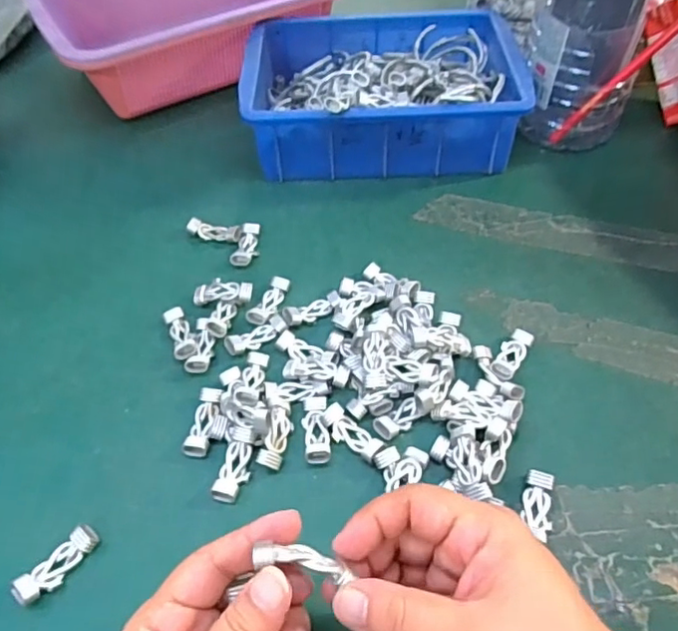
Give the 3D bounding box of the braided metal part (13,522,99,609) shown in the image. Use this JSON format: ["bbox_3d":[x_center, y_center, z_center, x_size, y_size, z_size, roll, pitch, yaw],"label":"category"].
[{"bbox_3d":[-0.151,0.132,0.301,0.015,0.015,0.045,29,58,23],"label":"braided metal part"}]

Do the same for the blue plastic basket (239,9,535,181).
[{"bbox_3d":[0.038,-0.209,0.531,0.236,0.079,0.171,-1,51,1],"label":"blue plastic basket"}]

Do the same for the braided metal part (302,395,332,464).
[{"bbox_3d":[-0.014,0.069,0.348,0.016,0.006,0.044,-6,51,-3],"label":"braided metal part"}]

